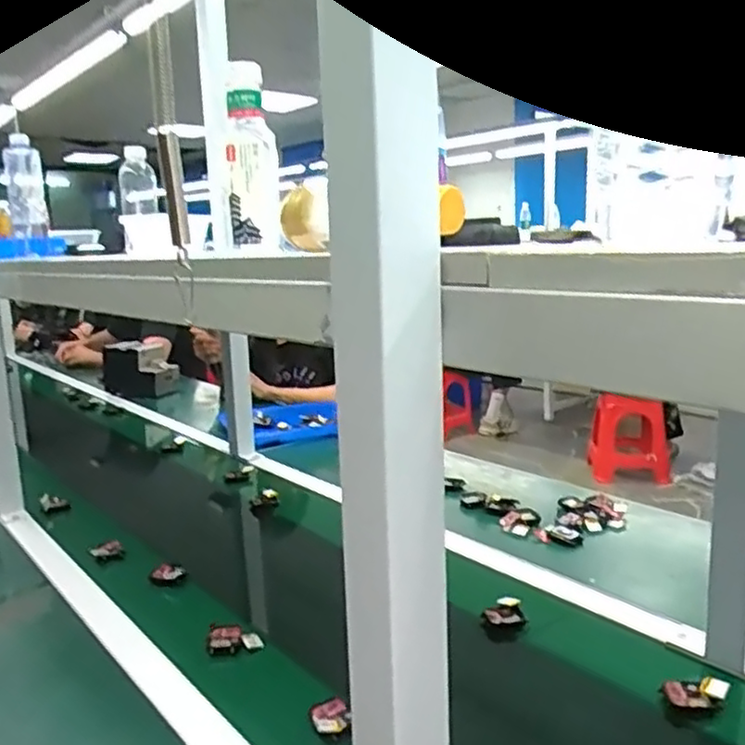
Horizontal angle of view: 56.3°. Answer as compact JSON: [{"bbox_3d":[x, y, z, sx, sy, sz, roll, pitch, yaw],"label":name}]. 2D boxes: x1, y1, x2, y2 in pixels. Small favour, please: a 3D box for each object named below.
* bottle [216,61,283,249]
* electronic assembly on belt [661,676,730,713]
[{"bbox_3d":[-0.137,-0.234,0.762,0.062,0.195,0.051,-1,7,-4],"label":"bottle"},{"bbox_3d":[0.296,0.293,0.636,0.055,0.018,0.029,-1,7,1],"label":"electronic assembly on belt"}]

